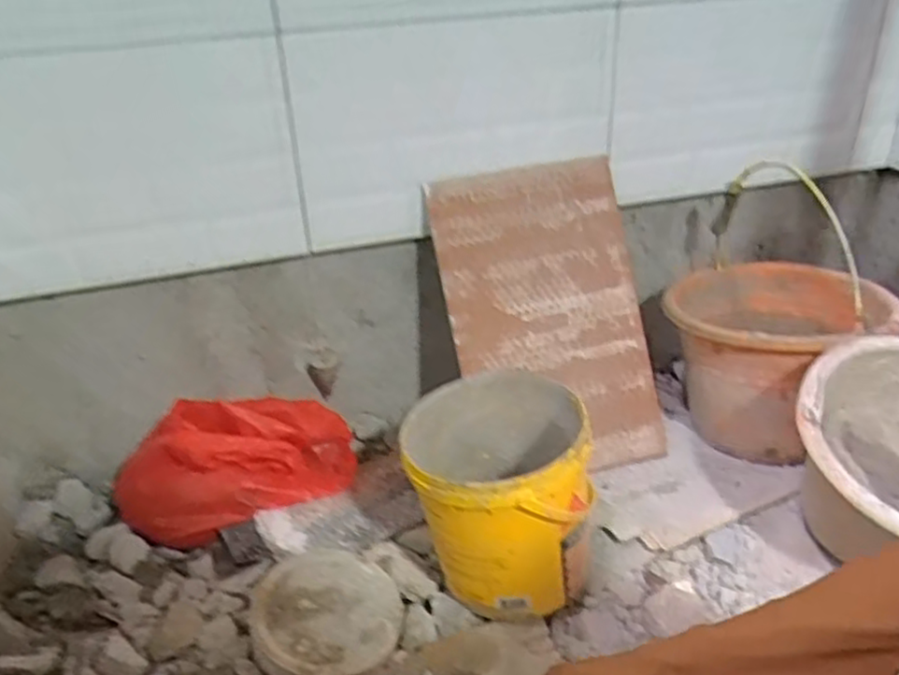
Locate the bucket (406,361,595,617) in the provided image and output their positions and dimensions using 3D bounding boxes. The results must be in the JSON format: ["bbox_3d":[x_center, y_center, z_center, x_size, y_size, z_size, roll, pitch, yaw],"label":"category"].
[{"bbox_3d":[0.054,0.168,0.749,0.178,0.185,0.176,-4,29,2],"label":"bucket"}]

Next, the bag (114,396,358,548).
[{"bbox_3d":[-0.257,0.145,0.861,0.274,0.157,0.093,-17,31,-21],"label":"bag"}]

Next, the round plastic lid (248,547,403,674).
[{"bbox_3d":[-0.126,0.275,0.733,0.152,0.024,0.145,-4,29,2],"label":"round plastic lid"}]

